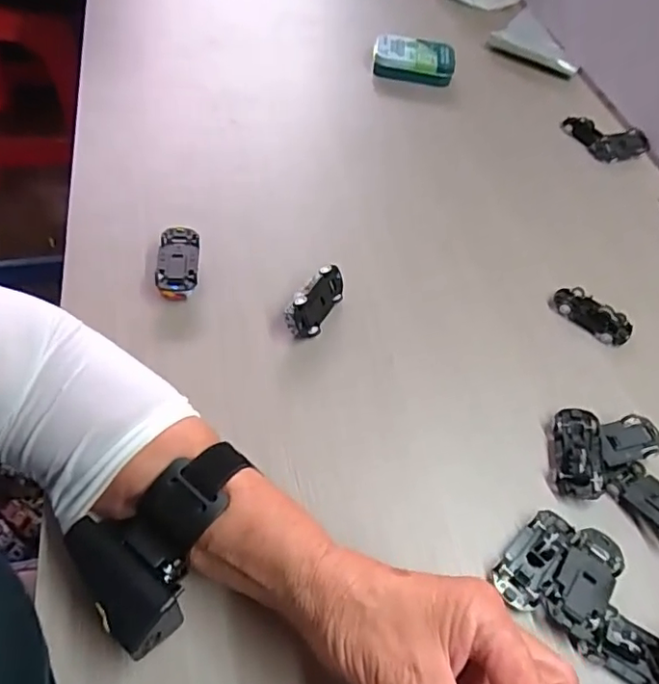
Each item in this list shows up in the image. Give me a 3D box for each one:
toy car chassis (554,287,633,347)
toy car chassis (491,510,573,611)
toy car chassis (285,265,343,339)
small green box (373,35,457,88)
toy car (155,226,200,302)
[{"bbox_3d":[0.215,-0.023,0.460,0.064,0.014,0.031,35,58,19],"label":"toy car chassis"},{"bbox_3d":[0.122,0.125,0.333,0.027,0.012,0.063,35,58,19],"label":"toy car chassis"},{"bbox_3d":[-0.012,-0.032,0.427,0.019,0.034,0.062,4,43,37],"label":"toy car chassis"},{"bbox_3d":[0.099,-0.330,0.664,0.094,0.033,0.054,13,54,1],"label":"small green box"},{"bbox_3d":[-0.118,-0.060,0.439,0.032,0.021,0.063,-5,54,-9],"label":"toy car"}]

